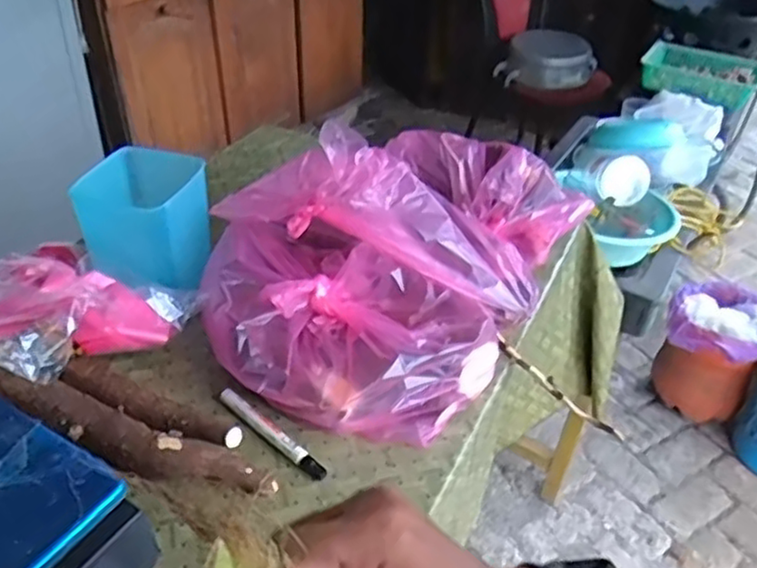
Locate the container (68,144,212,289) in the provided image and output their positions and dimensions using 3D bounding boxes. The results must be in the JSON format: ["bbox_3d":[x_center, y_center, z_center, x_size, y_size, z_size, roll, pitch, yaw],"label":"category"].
[{"bbox_3d":[-0.271,-0.078,0.794,0.123,0.133,0.117,3,38,0],"label":"container"}]

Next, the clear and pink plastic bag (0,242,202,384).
[{"bbox_3d":[-0.352,0.023,0.696,0.228,0.090,0.235,18,40,19],"label":"clear and pink plastic bag"}]

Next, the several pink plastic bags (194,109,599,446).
[{"bbox_3d":[0.019,-0.062,0.790,0.324,0.227,0.473,29,45,30],"label":"several pink plastic bags"}]

